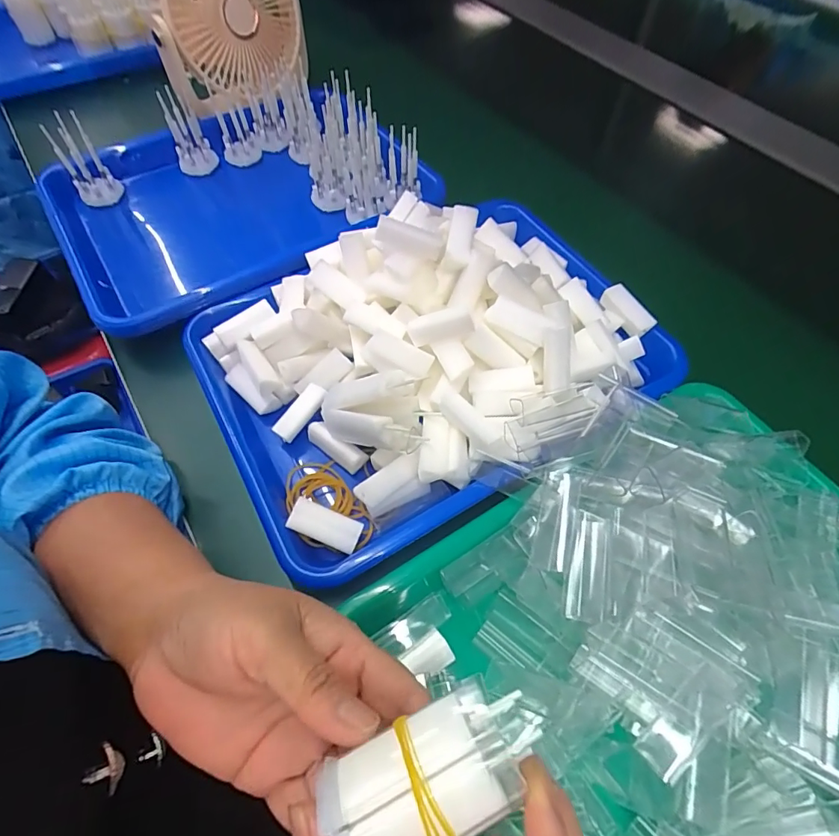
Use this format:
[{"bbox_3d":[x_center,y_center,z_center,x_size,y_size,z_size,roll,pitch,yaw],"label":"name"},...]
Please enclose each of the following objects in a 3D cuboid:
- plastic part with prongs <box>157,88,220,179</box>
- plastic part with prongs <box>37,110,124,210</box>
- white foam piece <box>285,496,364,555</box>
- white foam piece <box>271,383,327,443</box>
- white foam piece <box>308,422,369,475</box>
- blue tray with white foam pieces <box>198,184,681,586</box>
[{"bbox_3d":[-0.235,-0.288,0.478,0.037,0.073,0.024,-23,61,-15],"label":"plastic part with prongs"},{"bbox_3d":[-0.316,-0.242,0.444,0.033,0.075,0.025,1,58,-1],"label":"plastic part with prongs"},{"bbox_3d":[-0.059,0.068,0.297,0.045,0.006,0.021,26,60,-5],"label":"white foam piece"},{"bbox_3d":[-0.088,-0.005,0.345,0.016,0.012,0.046,37,86,20],"label":"white foam piece"},{"bbox_3d":[-0.060,0.020,0.335,0.047,0.019,0.014,34,63,18],"label":"white foam piece"},{"bbox_3d":[0.014,-0.059,0.342,0.333,0.093,0.235,-22,61,-14],"label":"blue tray with white foam pieces"}]

